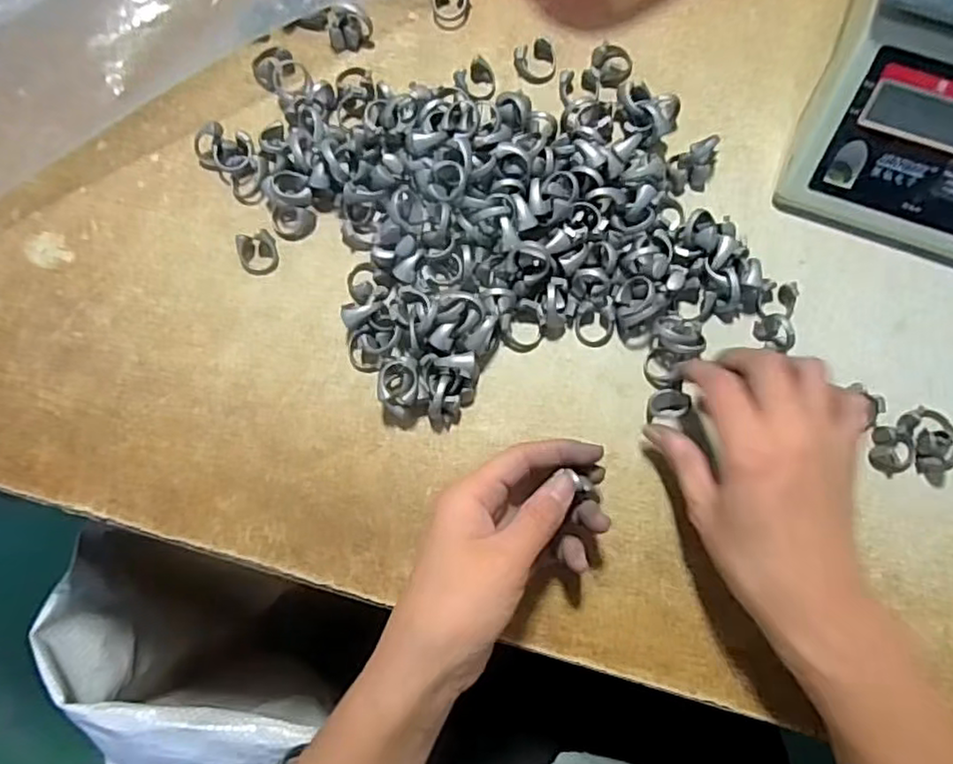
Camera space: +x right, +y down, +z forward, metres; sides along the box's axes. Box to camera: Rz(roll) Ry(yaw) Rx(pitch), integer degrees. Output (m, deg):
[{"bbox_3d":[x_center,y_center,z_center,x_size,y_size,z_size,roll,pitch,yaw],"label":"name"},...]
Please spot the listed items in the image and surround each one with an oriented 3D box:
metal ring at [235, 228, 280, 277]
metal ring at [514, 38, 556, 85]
[{"bbox_3d":[-0.128,-0.075,0.382,0.023,0.013,0.022,0,76,0],"label":"metal ring"},{"bbox_3d":[0.037,-0.201,0.411,0.026,0.010,0.026,0,76,0],"label":"metal ring"}]

